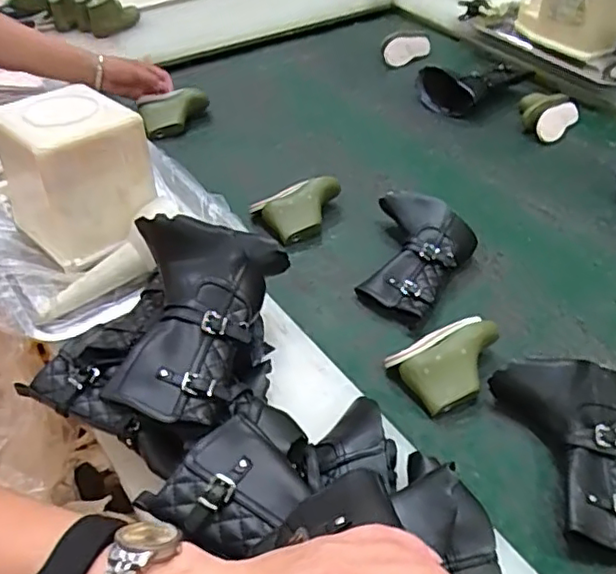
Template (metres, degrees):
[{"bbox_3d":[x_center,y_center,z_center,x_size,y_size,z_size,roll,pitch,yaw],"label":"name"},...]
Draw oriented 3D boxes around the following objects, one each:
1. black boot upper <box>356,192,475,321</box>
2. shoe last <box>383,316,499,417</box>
[{"bbox_3d":[0.142,-0.041,0.822,0.139,0.055,0.196,17,45,15],"label":"black boot upper"},{"bbox_3d":[0.166,0.080,0.702,0.125,0.048,0.094,-26,50,-26],"label":"shoe last"}]

